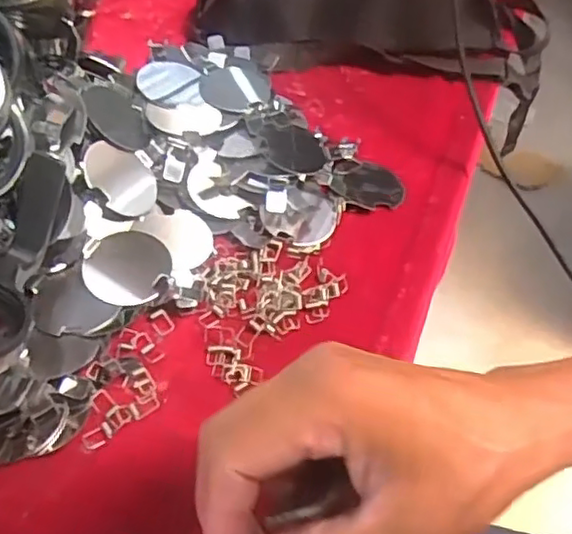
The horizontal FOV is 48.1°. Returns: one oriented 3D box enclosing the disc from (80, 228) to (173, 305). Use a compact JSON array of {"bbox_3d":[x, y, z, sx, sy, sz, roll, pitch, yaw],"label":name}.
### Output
[{"bbox_3d":[-0.101,0.000,0.409,0.048,0.005,0.053,28,58,-4],"label":"disc"}]

